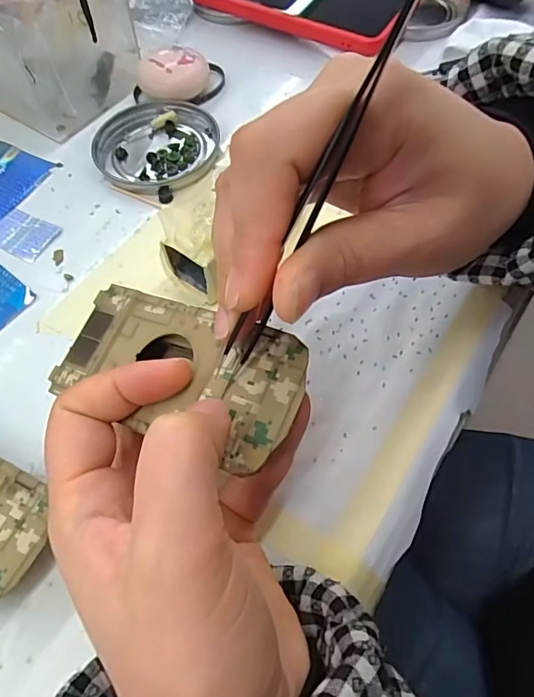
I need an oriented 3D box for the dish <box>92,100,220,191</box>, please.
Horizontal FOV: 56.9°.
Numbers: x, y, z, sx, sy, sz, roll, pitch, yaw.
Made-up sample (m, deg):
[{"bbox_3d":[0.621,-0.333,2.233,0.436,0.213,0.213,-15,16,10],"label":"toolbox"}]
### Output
[{"bbox_3d":[-0.074,-0.133,0.319,0.075,0.008,0.077,-1,61,2],"label":"dish"}]

